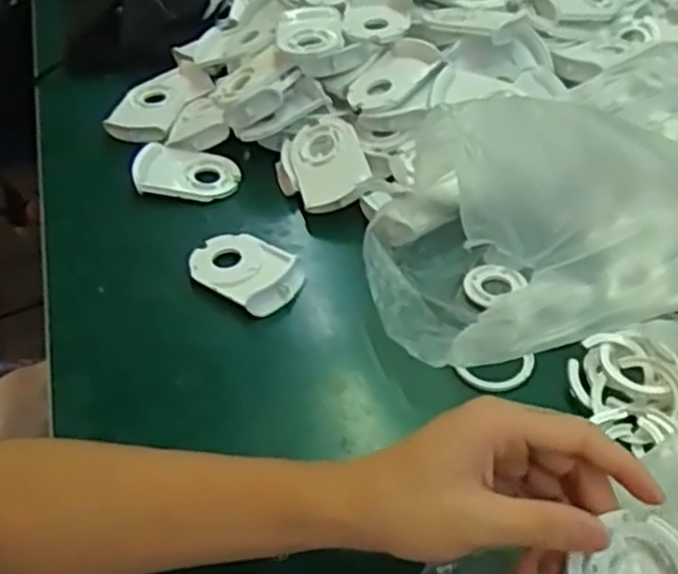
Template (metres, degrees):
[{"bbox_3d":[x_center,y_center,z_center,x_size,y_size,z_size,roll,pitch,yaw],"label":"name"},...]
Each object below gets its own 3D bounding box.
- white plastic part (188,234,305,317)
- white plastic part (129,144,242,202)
[{"bbox_3d":[-0.067,-0.014,0.552,0.082,0.017,0.057,30,53,28],"label":"white plastic part"},{"bbox_3d":[-0.125,-0.096,0.635,0.084,0.018,0.053,5,46,7],"label":"white plastic part"}]

